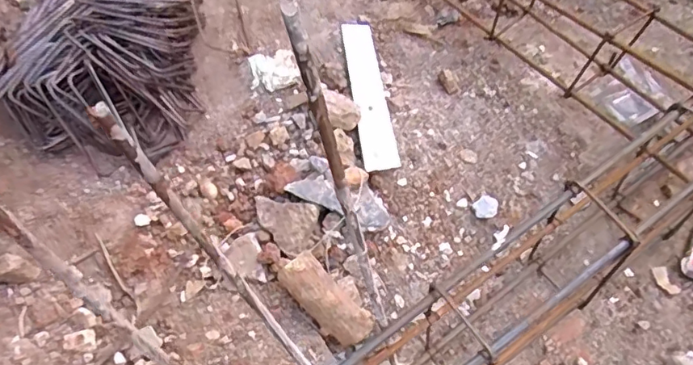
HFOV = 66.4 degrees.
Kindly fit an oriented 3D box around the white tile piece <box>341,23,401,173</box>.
[{"bbox_3d":[0.031,-0.130,0.759,0.054,0.010,0.263,1,58,-20],"label":"white tile piece"}]

